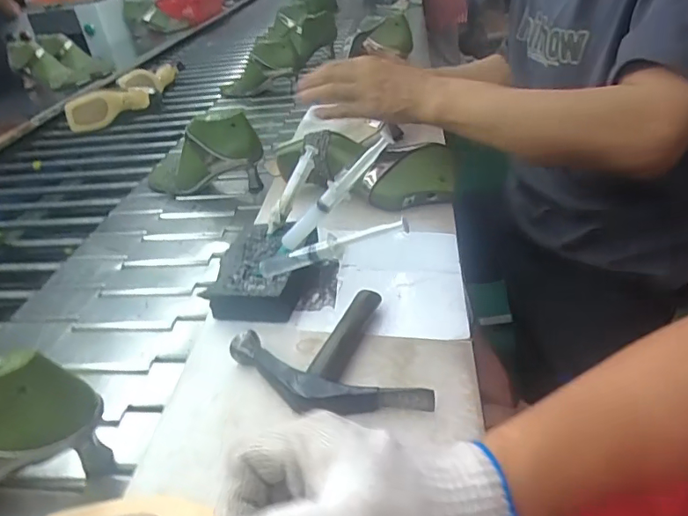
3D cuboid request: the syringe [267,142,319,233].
[{"bbox_3d":[-0.057,-0.076,0.557,0.018,0.023,0.109,19,78,34],"label":"syringe"}]

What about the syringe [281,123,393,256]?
[{"bbox_3d":[-0.009,-0.059,0.471,0.158,0.021,0.012,-45,25,24],"label":"syringe"}]

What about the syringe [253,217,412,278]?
[{"bbox_3d":[-0.018,-0.011,0.466,0.149,0.018,0.028,-18,28,28],"label":"syringe"}]

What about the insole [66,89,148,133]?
[{"bbox_3d":[-0.574,-0.365,1.235,0.054,0.088,0.185,23,45,37],"label":"insole"}]

